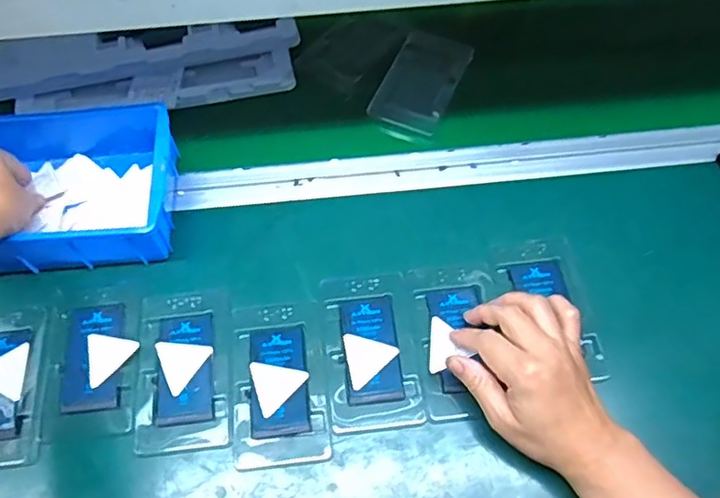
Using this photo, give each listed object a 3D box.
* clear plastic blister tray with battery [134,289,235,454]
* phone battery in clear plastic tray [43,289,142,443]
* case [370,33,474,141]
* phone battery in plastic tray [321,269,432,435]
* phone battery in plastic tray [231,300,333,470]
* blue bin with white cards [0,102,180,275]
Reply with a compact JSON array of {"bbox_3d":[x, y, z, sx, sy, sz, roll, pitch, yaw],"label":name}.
[{"bbox_3d":[-0.142,0.095,0.474,0.075,0.007,0.129,-6,62,-3],"label":"clear plastic blister tray with battery"},{"bbox_3d":[-0.214,0.090,0.472,0.073,0.007,0.117,-8,62,-4],"label":"phone battery in clear plastic tray"},{"bbox_3d":[0.064,-0.175,0.609,0.074,0.012,0.128,21,64,12],"label":"case"},{"bbox_3d":[0.008,0.081,0.480,0.073,0.007,0.128,-7,62,-3],"label":"phone battery in plastic tray"},{"bbox_3d":[-0.064,0.104,0.468,0.072,0.009,0.127,-6,62,-2],"label":"phone battery in plastic tray"},{"bbox_3d":[-0.262,-0.056,0.512,0.194,0.062,0.144,-2,64,-3],"label":"blue bin with white cards"}]

